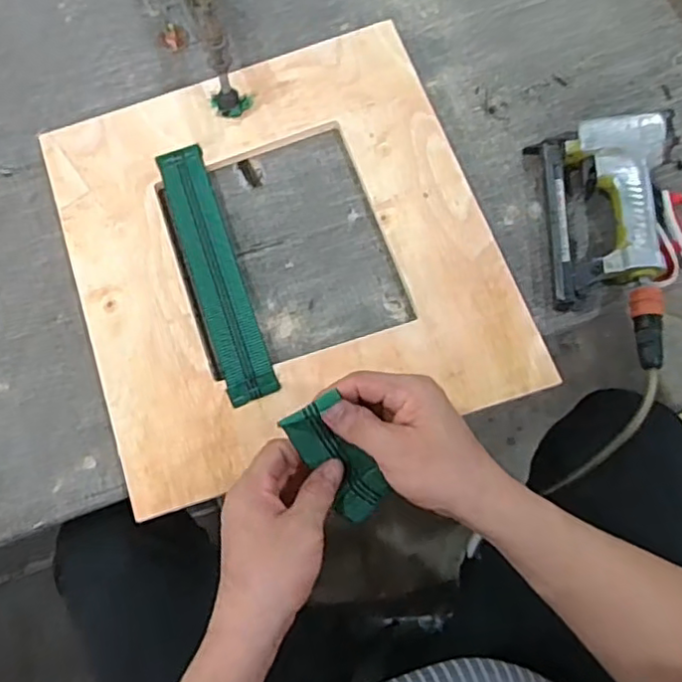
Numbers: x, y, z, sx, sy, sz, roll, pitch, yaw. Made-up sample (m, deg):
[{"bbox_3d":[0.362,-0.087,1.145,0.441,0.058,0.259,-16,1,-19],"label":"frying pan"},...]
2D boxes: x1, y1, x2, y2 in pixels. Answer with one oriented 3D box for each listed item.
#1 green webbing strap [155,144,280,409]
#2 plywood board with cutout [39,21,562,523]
[{"bbox_3d":[-0.125,-0.072,0.622,0.047,0.005,0.276,-19,74,-5],"label":"green webbing strap"},{"bbox_3d":[-0.059,-0.094,0.632,0.401,0.016,0.422,-19,74,-5],"label":"plywood board with cutout"}]

